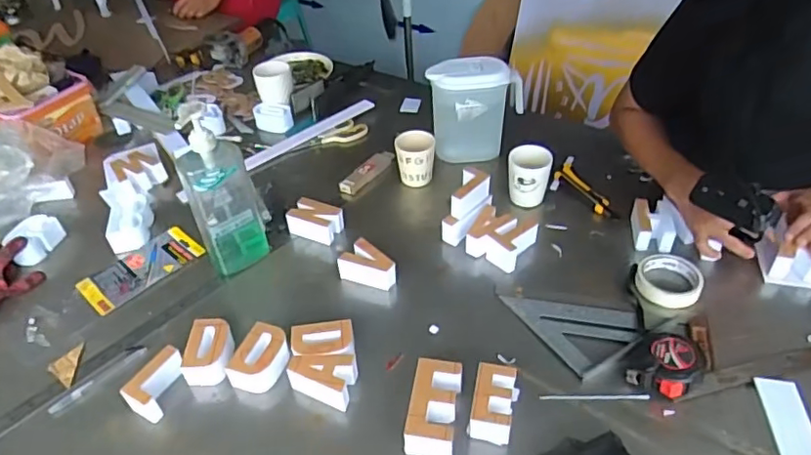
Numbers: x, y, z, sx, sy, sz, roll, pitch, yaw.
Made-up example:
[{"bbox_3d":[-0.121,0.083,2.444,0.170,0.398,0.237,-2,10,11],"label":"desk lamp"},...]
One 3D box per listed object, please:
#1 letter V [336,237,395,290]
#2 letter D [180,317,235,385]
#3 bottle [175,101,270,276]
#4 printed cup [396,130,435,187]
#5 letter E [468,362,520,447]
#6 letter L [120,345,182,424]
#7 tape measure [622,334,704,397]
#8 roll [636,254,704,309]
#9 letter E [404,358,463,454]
[{"bbox_3d":[-0.062,0.065,0.906,0.092,0.046,0.059,30,50,31],"label":"letter V"},{"bbox_3d":[-0.271,0.174,0.794,0.061,0.044,0.085,-3,41,0],"label":"letter D"},{"bbox_3d":[-0.280,-0.057,0.878,0.102,0.272,0.074,-14,42,-13],"label":"bottle"},{"bbox_3d":[0.019,-0.131,1.089,0.072,0.086,0.068,-1,41,1],"label":"printed cup"},{"bbox_3d":[0.112,0.220,0.715,0.051,0.045,0.090,9,42,13],"label":"letter E"},{"bbox_3d":[-0.329,0.206,0.759,0.048,0.046,0.089,14,44,18],"label":"letter L"},{"bbox_3d":[0.343,0.183,0.750,0.091,0.045,0.075,-32,49,-30],"label":"tape measure"},{"bbox_3d":[0.404,0.080,0.874,0.093,0.024,0.098,-1,41,1],"label":"roll"},{"bbox_3d":[0.036,0.226,0.714,0.059,0.050,0.113,6,42,10],"label":"letter E"}]

